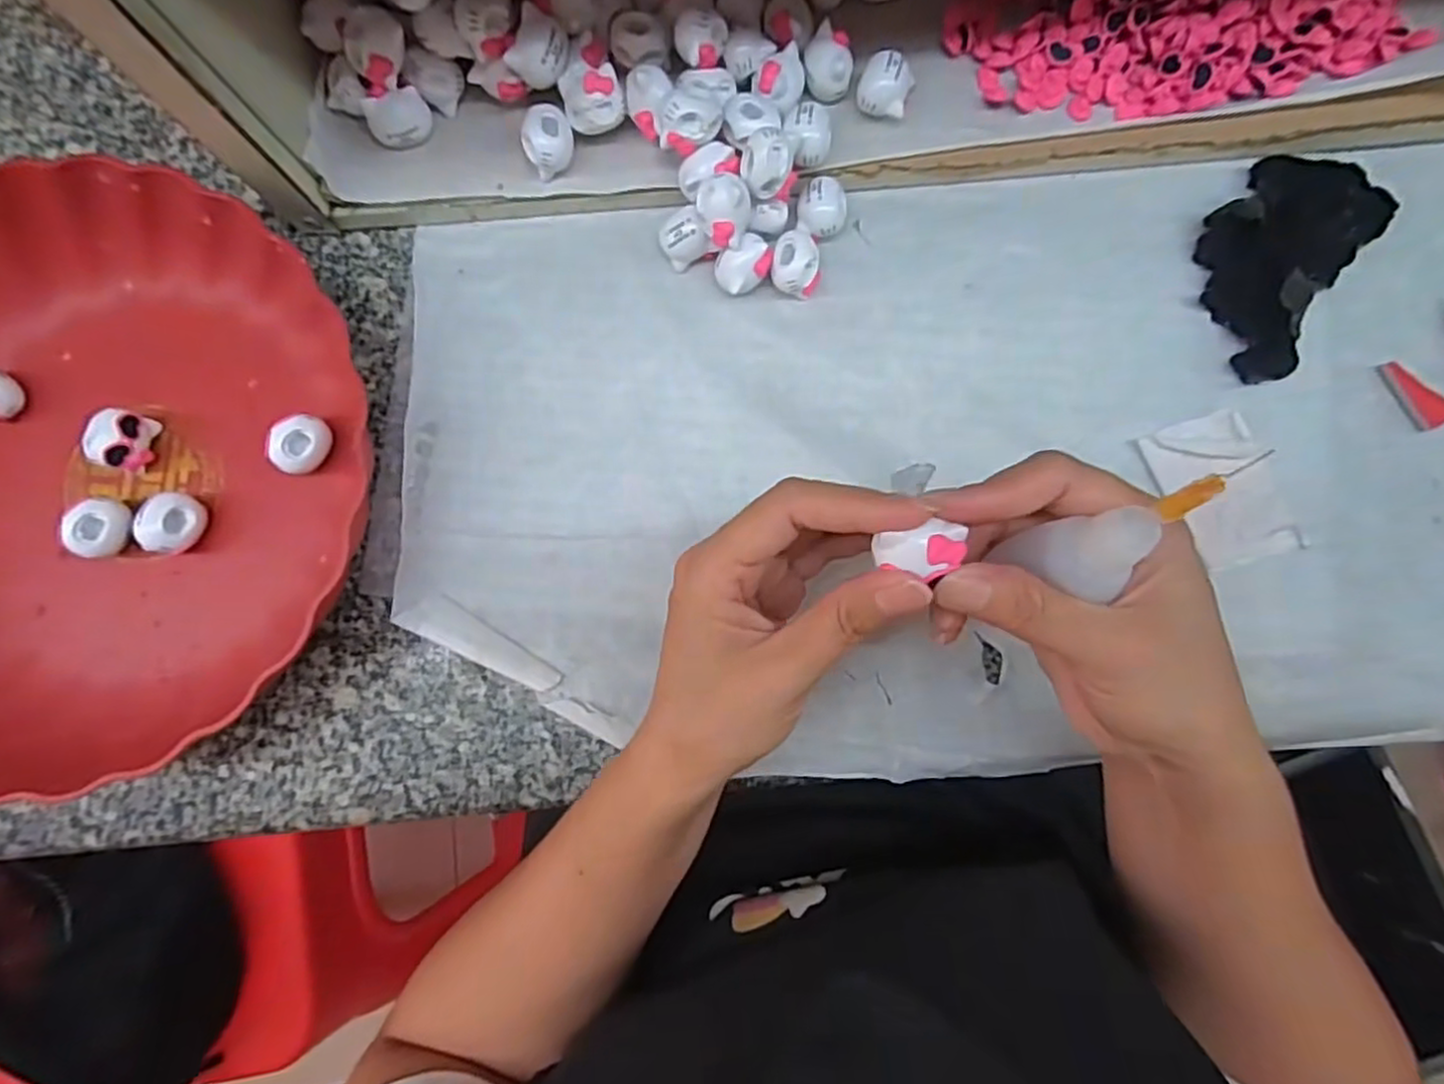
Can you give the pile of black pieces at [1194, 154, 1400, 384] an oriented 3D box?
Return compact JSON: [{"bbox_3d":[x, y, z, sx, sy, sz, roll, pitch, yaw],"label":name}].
[{"bbox_3d":[0.238,-0.124,0.297,0.059,0.018,0.105,39,86,5],"label":"pile of black pieces"}]

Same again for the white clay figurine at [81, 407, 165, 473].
[{"bbox_3d":[-0.255,-0.043,0.301,0.011,0.029,0.024,11,84,3],"label":"white clay figurine"}]

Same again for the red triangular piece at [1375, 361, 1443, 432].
[{"bbox_3d":[0.295,-0.064,0.296,0.020,0.004,0.032,-27,84,-1],"label":"red triangular piece"}]

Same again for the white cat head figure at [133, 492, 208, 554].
[{"bbox_3d":[-0.233,-0.008,0.298,0.019,0.020,0.025,7,84,2],"label":"white cat head figure"}]

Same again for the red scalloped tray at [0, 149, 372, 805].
[{"bbox_3d":[-0.267,-0.033,0.292,0.226,0.047,0.242,33,86,5],"label":"red scalloped tray"}]

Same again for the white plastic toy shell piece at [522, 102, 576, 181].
[{"bbox_3d":[-0.072,-0.168,0.294,0.021,0.018,0.021,0,84,2],"label":"white plastic toy shell piece"}]

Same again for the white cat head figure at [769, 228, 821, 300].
[{"bbox_3d":[0.032,-0.119,0.304,0.022,0.021,0.025,-3,84,1],"label":"white cat head figure"}]

